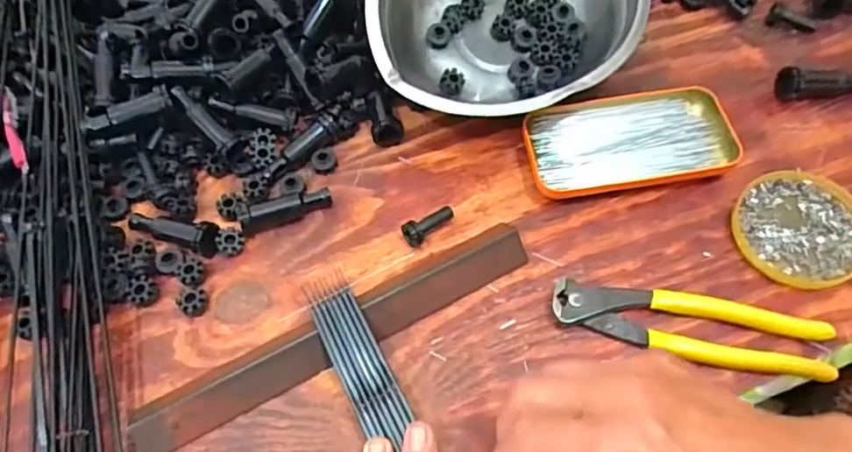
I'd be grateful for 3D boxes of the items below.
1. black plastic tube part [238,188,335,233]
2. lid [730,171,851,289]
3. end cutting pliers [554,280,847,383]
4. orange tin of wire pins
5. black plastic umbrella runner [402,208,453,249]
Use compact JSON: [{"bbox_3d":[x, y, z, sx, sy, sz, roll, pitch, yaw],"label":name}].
[{"bbox_3d":[-0.100,-0.014,0.426,0.066,0.016,0.018,-17,60,-21],"label":"black plastic tube part"},{"bbox_3d":[0.251,0.000,0.402,0.083,0.010,0.083,-12,60,-3],"label":"lid"},{"bbox_3d":[0.162,0.062,0.370,0.163,0.014,0.038,10,61,9],"label":"end cutting pliers"},{"bbox_3d":[0.145,-0.066,0.441,0.143,0.019,0.085,-8,60,-1],"label":"orange tin of wire pins"},{"bbox_3d":[0.002,-0.003,0.417,0.041,0.016,0.016,-38,65,-17],"label":"black plastic umbrella runner"}]

